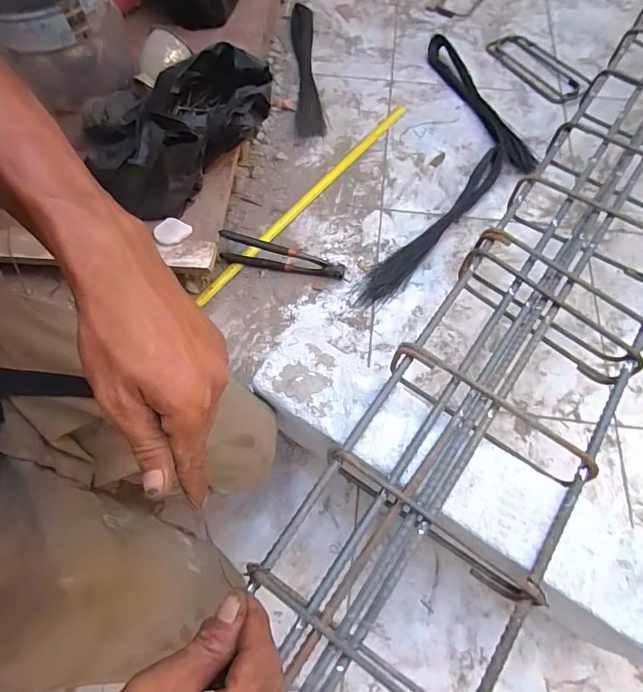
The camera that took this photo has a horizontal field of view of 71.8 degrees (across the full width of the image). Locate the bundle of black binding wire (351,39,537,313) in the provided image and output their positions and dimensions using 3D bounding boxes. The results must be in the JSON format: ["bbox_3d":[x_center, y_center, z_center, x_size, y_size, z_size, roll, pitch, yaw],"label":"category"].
[{"bbox_3d":[0.288,-0.374,0.899,0.264,0.044,0.753,14,65,7],"label":"bundle of black binding wire"}]

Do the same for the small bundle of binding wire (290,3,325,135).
[{"bbox_3d":[-0.040,-0.698,1.091,0.060,0.014,0.490,-3,64,-1],"label":"small bundle of binding wire"}]

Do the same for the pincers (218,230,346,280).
[{"bbox_3d":[-0.070,-0.161,0.811,0.225,0.073,0.021,12,61,-4],"label":"pincers"}]

